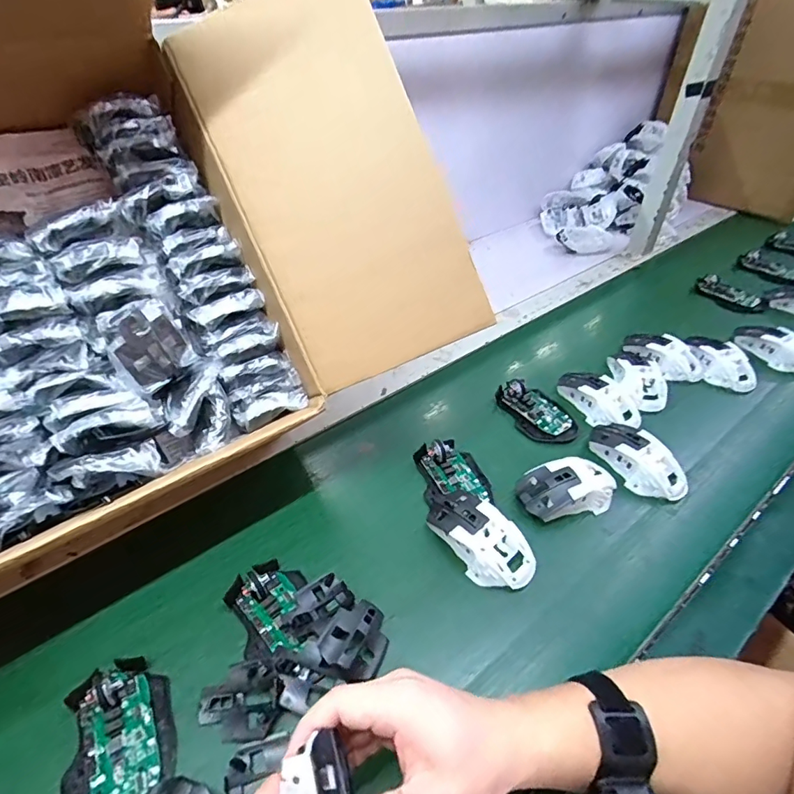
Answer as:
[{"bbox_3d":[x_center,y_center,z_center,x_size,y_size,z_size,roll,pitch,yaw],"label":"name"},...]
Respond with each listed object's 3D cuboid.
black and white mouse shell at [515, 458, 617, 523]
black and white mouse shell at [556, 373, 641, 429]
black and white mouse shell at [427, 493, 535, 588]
[{"bbox_3d":[0.189,0.096,0.519,0.109,0.036,0.055,-7,43,-9],"label":"black and white mouse shell"},{"bbox_3d":[0.267,0.000,0.624,0.059,0.032,0.113,-30,51,-29],"label":"black and white mouse shell"},{"bbox_3d":[0.083,0.139,0.472,0.063,0.037,0.117,-28,50,-29],"label":"black and white mouse shell"}]

